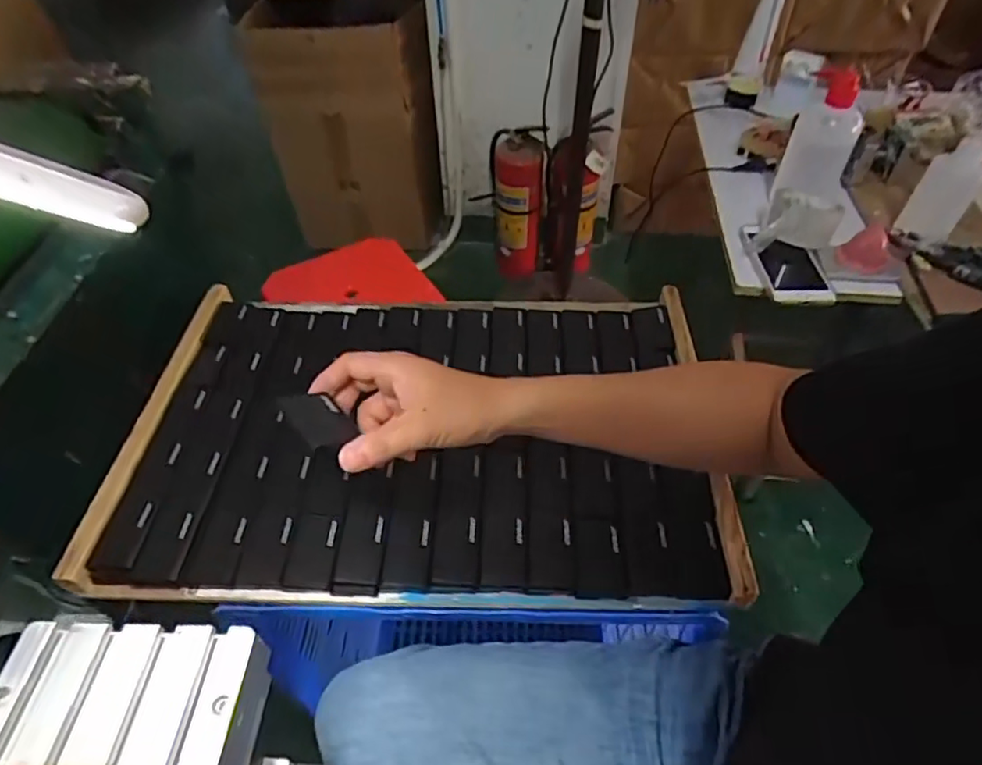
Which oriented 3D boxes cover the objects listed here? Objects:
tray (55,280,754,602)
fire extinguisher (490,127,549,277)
[{"bbox_3d":[-0.073,0.042,0.640,0.586,0.049,0.361,1,47,1],"label":"tray"},{"bbox_3d":[0.071,-0.499,1.701,0.136,0.424,0.127,-1,47,0],"label":"fire extinguisher"}]

